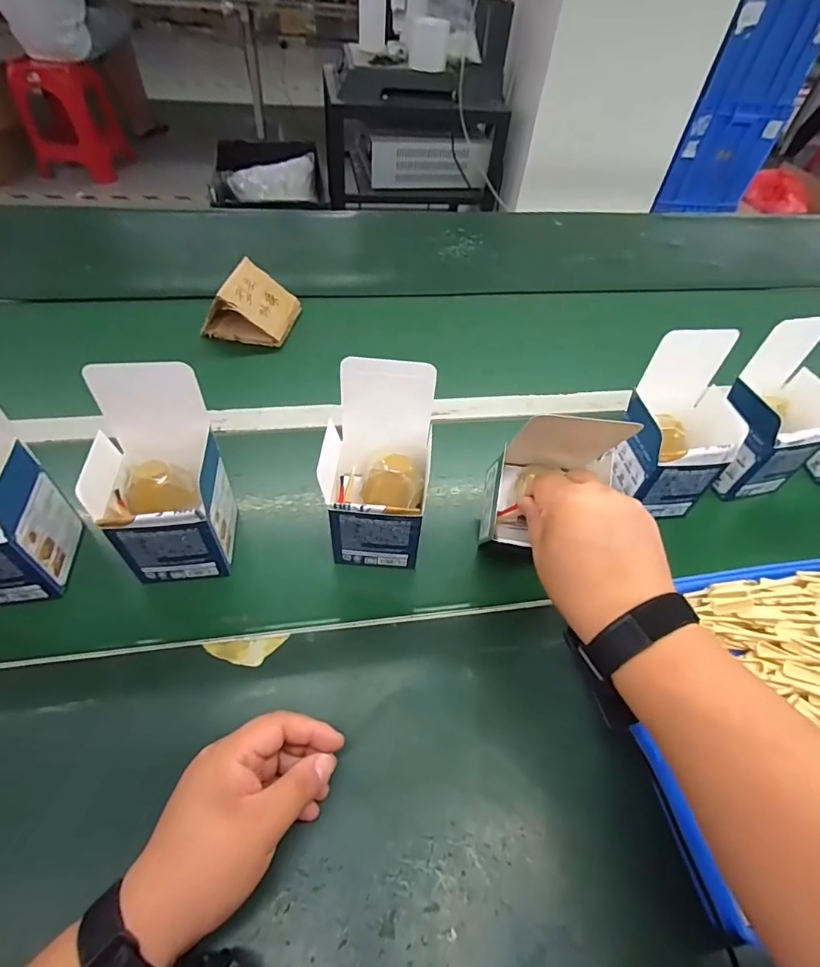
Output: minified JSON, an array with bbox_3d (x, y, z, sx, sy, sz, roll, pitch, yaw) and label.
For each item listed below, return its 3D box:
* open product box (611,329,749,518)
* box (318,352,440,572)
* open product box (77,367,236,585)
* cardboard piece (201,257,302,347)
[{"bbox_3d":[0.278,-0.058,0.491,0.105,0.156,0.106,-2,51,-6],"label":"open product box"},{"bbox_3d":[-0.030,-0.008,0.436,0.091,0.176,0.092,6,51,0],"label":"box"},{"bbox_3d":[-0.212,-0.003,0.408,0.089,0.171,0.092,-2,51,-6],"label":"open product box"},{"bbox_3d":[-0.227,-0.261,0.689,0.113,0.067,0.097,10,51,4],"label":"cardboard piece"}]

